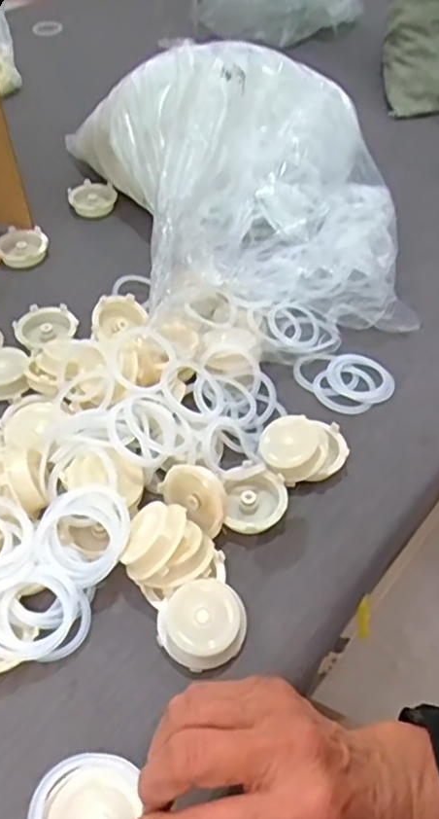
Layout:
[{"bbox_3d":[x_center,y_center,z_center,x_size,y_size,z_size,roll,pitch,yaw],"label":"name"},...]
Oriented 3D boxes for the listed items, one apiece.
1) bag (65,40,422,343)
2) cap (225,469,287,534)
[{"bbox_3d":[0.039,-0.247,0.691,0.309,0.144,0.385,-11,50,-11],"label":"bag"},{"bbox_3d":[0.029,0.072,0.492,0.047,0.012,0.051,1,48,-1],"label":"cap"}]

